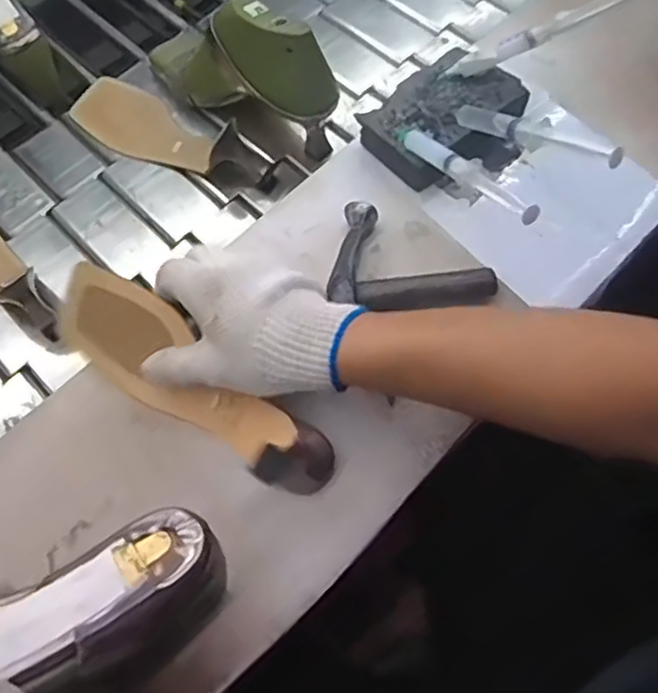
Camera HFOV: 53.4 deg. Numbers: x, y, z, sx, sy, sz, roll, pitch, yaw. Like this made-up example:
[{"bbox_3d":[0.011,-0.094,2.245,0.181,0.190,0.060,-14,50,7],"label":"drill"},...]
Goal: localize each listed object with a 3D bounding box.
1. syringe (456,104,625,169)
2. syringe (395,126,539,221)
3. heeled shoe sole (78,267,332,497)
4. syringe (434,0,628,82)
[{"bbox_3d":[0.158,-0.163,0.505,0.016,0.015,0.143,-43,50,-16],"label":"syringe"},{"bbox_3d":[0.105,-0.140,0.506,0.026,0.019,0.166,-31,49,-11],"label":"syringe"},{"bbox_3d":[-0.098,0.025,0.474,0.229,0.066,0.058,35,71,14],"label":"heeled shoe sole"},{"bbox_3d":[0.178,-0.266,0.563,0.169,0.023,0.019,-22,65,10],"label":"syringe"}]

